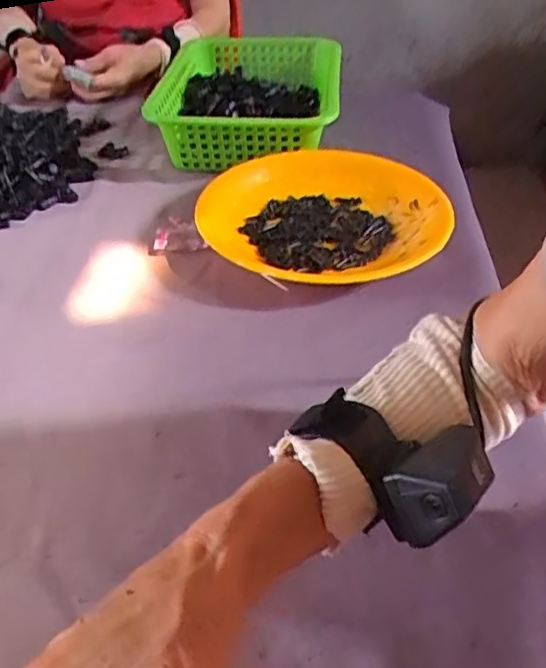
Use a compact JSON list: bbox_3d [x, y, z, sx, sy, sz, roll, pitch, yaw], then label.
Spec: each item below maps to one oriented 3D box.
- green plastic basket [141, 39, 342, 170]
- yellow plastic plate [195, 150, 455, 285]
[{"bbox_3d":[-0.025,-0.314,0.830,0.219,0.074,0.349,2,41,4],"label":"green plastic basket"},{"bbox_3d":[0.050,-0.118,0.638,0.236,0.042,0.248,0,40,0],"label":"yellow plastic plate"}]

